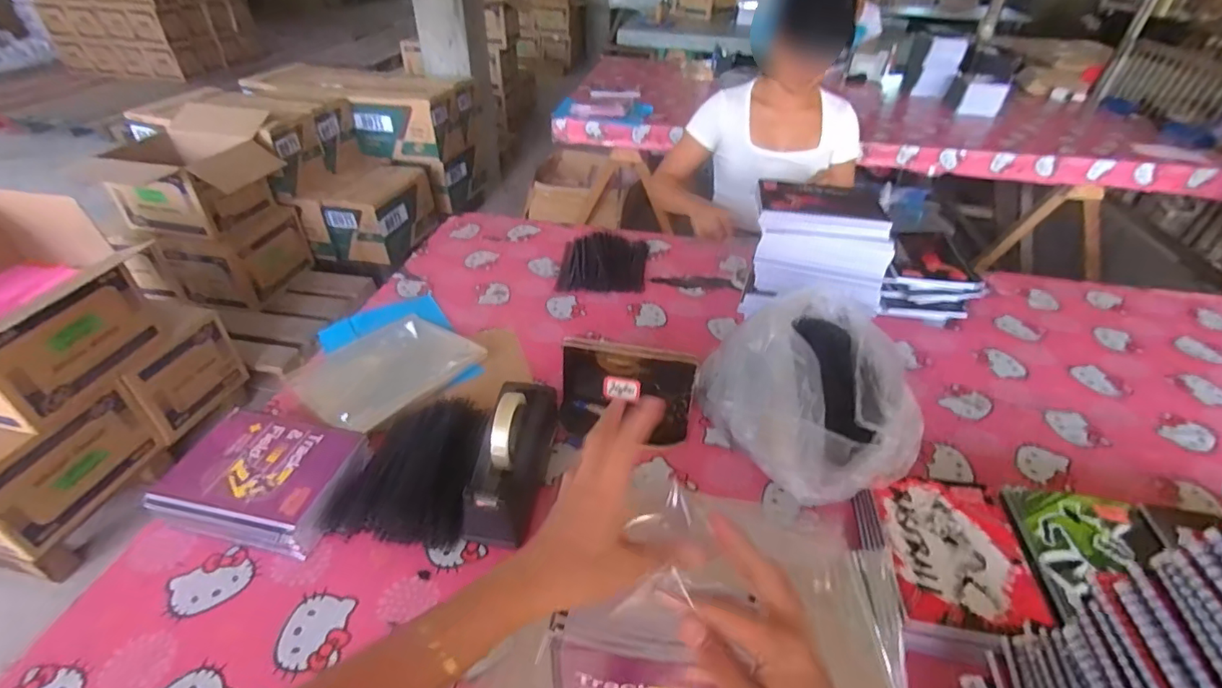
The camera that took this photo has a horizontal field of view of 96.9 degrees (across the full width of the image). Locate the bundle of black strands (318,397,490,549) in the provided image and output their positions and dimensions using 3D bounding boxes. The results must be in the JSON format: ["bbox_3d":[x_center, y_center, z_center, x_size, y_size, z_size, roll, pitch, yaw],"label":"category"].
[{"bbox_3d":[-0.248,0.160,0.715,0.167,0.058,0.205,9,39,8],"label":"bundle of black strands"}]

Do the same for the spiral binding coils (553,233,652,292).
[{"bbox_3d":[-0.014,-0.180,1.173,0.184,0.030,0.220,4,39,2],"label":"spiral binding coils"}]

